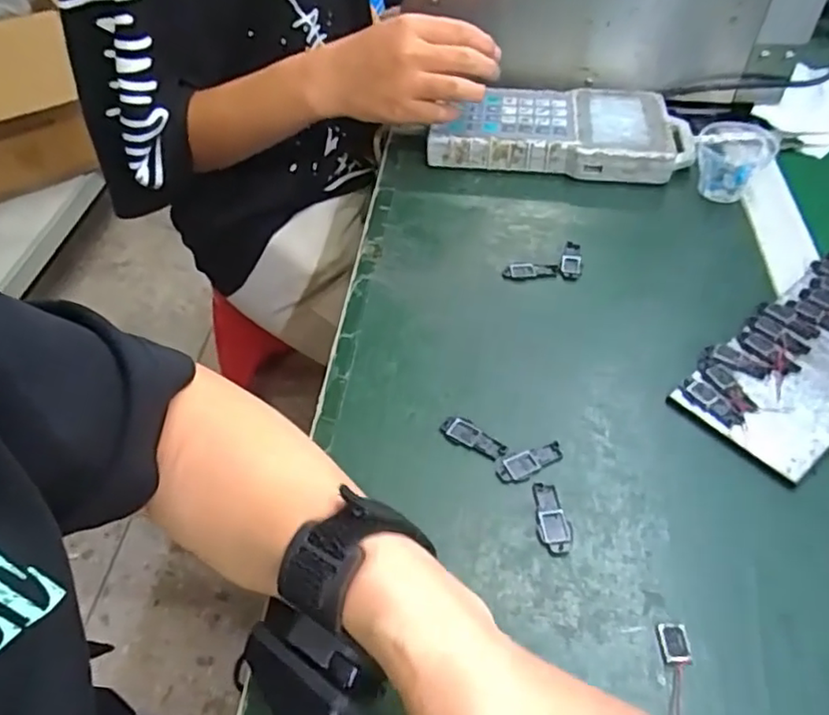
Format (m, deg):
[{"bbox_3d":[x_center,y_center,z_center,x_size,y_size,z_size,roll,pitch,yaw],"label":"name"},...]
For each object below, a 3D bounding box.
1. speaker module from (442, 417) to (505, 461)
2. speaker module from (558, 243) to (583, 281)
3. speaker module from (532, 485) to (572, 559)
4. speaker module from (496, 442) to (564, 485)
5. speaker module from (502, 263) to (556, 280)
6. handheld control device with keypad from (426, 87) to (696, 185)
[{"bbox_3d":[0.034,0.047,0.371,0.040,0.004,0.016,25,55,21],"label":"speaker module"},{"bbox_3d":[0.118,-0.072,0.475,0.016,0.004,0.038,13,51,12],"label":"speaker module"},{"bbox_3d":[0.073,0.085,0.337,0.017,0.004,0.040,-3,50,-1],"label":"speaker module"},{"bbox_3d":[0.066,0.059,0.359,0.040,0.004,0.017,-15,51,-11],"label":"speaker module"},{"bbox_3d":[0.085,-0.064,0.469,0.039,0.004,0.014,-1,50,0],"label":"speaker module"},{"bbox_3d":[0.132,-0.202,0.567,0.223,0.034,0.101,6,50,7],"label":"handheld control device with keypad"}]

